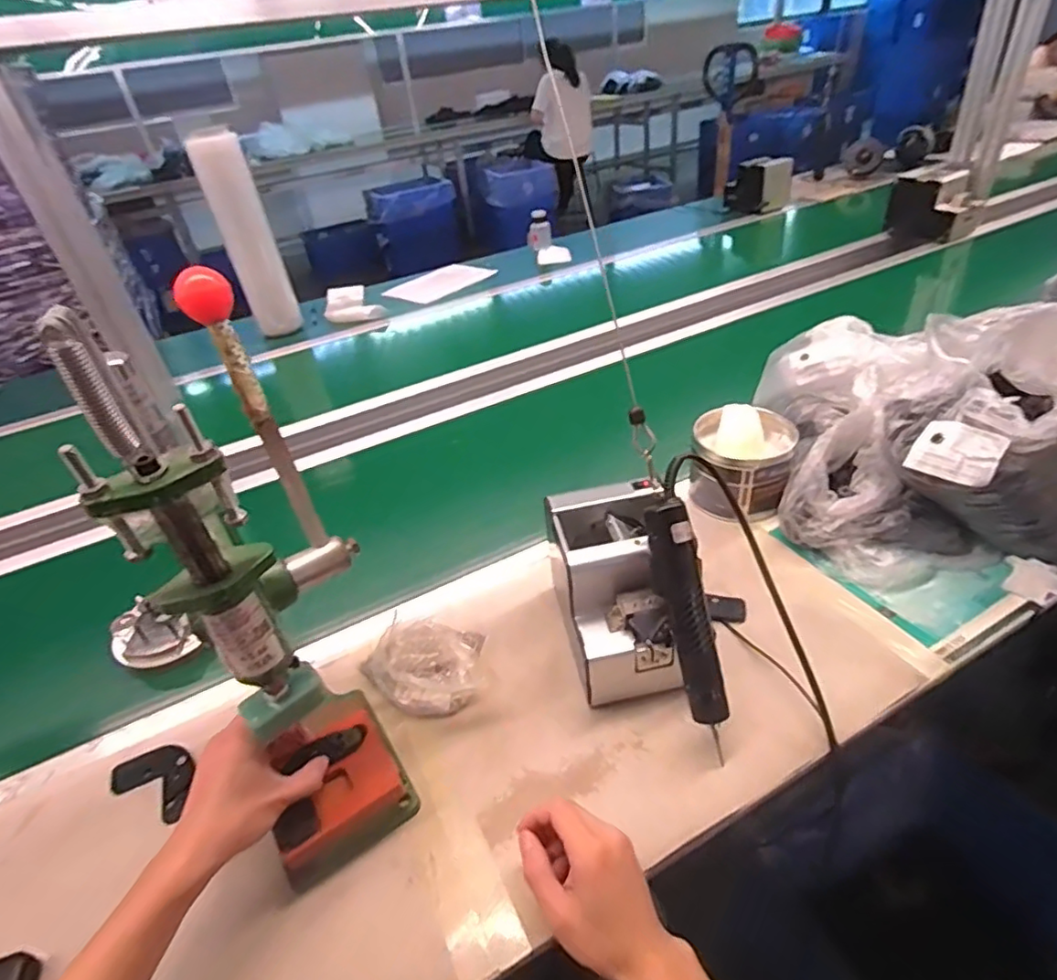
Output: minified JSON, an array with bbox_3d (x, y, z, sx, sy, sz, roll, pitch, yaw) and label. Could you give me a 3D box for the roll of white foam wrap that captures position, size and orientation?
[{"bbox_3d":[-0.695,-0.618,1.482,0.116,0.455,0.116,-20,39,-16],"label":"roll of white foam wrap"}]

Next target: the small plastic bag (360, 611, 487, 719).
[{"bbox_3d":[-0.116,0.174,0.638,0.134,0.061,0.122,-3,37,7],"label":"small plastic bag"}]

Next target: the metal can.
[{"bbox_3d":[0.279,-0.036,0.795,0.127,0.100,0.131,-5,37,4],"label":"metal can"}]

